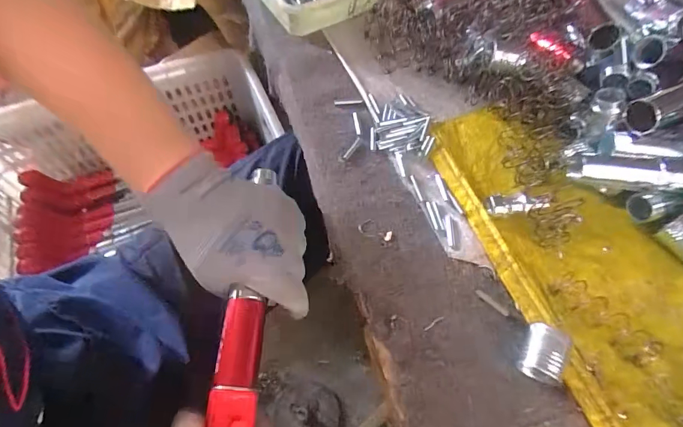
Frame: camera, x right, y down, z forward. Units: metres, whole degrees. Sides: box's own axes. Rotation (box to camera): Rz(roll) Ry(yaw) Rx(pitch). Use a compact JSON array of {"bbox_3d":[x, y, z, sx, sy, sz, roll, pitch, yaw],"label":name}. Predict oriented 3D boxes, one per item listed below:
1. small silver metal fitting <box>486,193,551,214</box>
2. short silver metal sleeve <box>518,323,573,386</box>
[{"bbox_3d":[0.154,-0.008,0.343,0.054,0.012,0.015,-3,60,-2],"label":"small silver metal fitting"},{"bbox_3d":[0.142,0.099,0.279,0.031,0.024,0.032,24,63,13],"label":"short silver metal sleeve"}]

